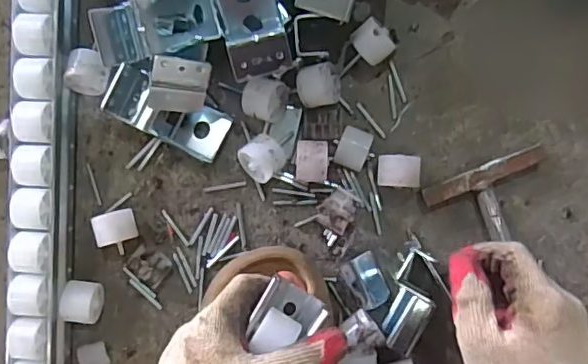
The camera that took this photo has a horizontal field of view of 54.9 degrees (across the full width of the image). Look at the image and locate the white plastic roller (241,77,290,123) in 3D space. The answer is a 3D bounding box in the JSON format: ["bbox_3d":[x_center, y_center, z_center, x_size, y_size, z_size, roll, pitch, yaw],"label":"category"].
[{"bbox_3d":[-0.024,-0.068,0.478,0.036,0.035,0.034,18,92,2],"label":"white plastic roller"}]

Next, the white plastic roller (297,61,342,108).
[{"bbox_3d":[0.022,-0.080,0.475,0.035,0.035,0.033,-11,91,3],"label":"white plastic roller"}]

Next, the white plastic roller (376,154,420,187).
[{"bbox_3d":[0.088,-0.009,0.476,0.034,0.033,0.026,3,91,3],"label":"white plastic roller"}]

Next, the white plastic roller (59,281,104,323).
[{"bbox_3d":[-0.180,0.103,0.484,0.030,0.030,0.033,2,91,3],"label":"white plastic roller"}]

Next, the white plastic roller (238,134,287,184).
[{"bbox_3d":[-0.025,-0.021,0.478,0.037,0.035,0.035,-43,89,3],"label":"white plastic roller"}]

